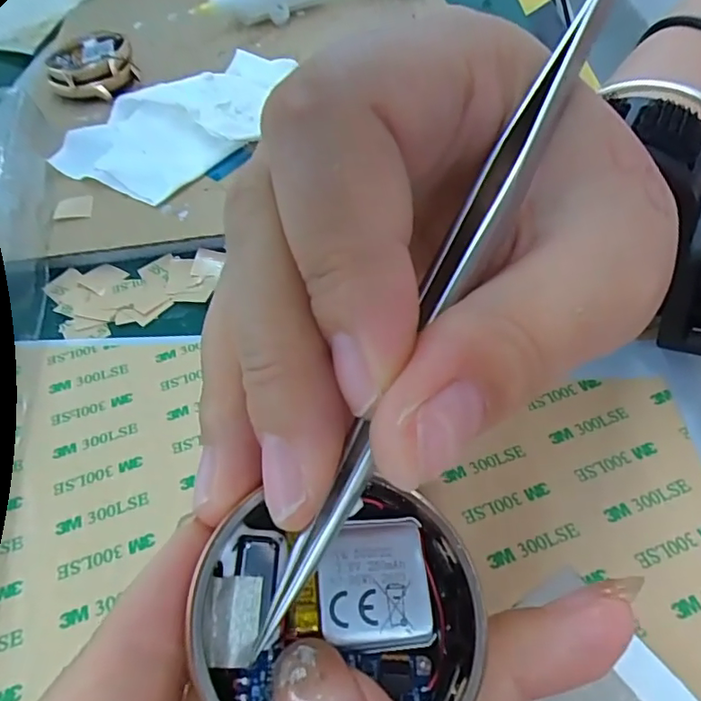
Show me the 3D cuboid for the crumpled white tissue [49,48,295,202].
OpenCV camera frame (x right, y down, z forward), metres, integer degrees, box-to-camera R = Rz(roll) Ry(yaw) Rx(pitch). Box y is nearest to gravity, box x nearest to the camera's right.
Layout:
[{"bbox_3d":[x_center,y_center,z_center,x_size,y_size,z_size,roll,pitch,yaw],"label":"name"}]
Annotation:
[{"bbox_3d":[-0.077,-0.112,0.266,0.069,0.016,0.116,35,62,28],"label":"crumpled white tissue"}]

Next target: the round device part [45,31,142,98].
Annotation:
[{"bbox_3d":[-0.141,-0.155,0.305,0.045,0.018,0.051,-14,53,-8],"label":"round device part"}]

